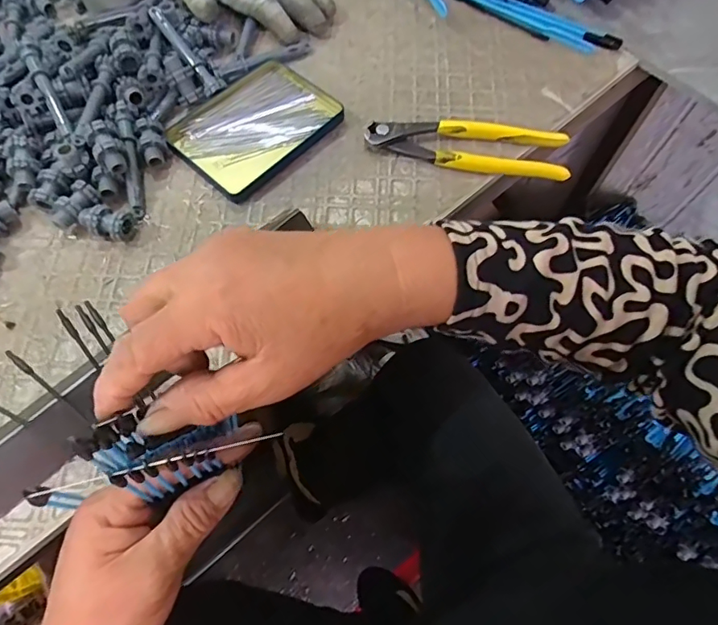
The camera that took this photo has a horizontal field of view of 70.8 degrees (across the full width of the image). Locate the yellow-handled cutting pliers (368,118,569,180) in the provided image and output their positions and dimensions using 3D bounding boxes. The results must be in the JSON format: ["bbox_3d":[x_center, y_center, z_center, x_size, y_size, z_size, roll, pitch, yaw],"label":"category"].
[{"bbox_3d":[0.089,-0.139,0.421,0.163,0.019,0.045,9,66,3],"label":"yellow-handled cutting pliers"}]

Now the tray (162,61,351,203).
[{"bbox_3d":[-0.091,-0.162,0.433,0.101,0.011,0.128,42,71,16],"label":"tray"}]

